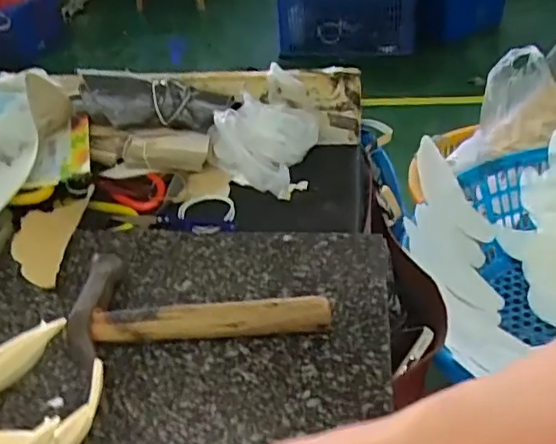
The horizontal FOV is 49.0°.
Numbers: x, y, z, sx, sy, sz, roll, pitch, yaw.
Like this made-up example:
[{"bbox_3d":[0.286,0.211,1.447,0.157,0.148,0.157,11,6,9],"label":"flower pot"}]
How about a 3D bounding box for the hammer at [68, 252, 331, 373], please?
[{"bbox_3d":[-0.059,0.062,0.474,0.189,0.026,0.089,-4,39,0],"label":"hammer"}]

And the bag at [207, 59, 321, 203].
[{"bbox_3d":[-0.019,-0.085,0.611,0.102,0.082,0.151,2,39,8],"label":"bag"}]

